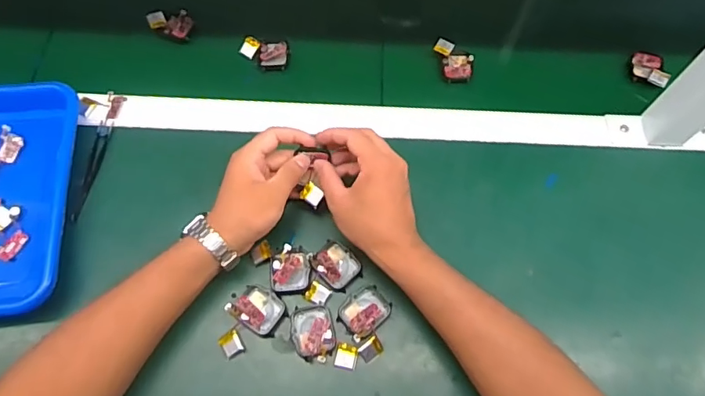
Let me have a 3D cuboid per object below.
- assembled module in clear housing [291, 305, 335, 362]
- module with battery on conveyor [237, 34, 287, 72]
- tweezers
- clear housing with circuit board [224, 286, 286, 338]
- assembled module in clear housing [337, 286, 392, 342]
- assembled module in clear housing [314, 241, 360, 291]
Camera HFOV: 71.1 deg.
[{"bbox_3d":[-0.036,0.125,0.458,0.036,0.011,0.050,-9,66,-6],"label":"assembled module in clear housing"},{"bbox_3d":[-0.107,-0.174,0.597,0.059,0.014,0.037,9,66,3],"label":"module with battery on conveyor"},{"bbox_3d":[-0.279,-0.032,0.532,0.015,0.008,0.118,3,66,0],"label":"tweezers"},{"bbox_3d":[-0.089,0.104,0.466,0.046,0.012,0.041,35,70,14],"label":"clear housing with circuit board"},{"bbox_3d":[0.012,0.107,0.466,0.049,0.010,0.038,-41,73,-17],"label":"assembled module in clear housing"},{"bbox_3d":[-0.015,0.065,0.484,0.043,0.017,0.037,39,71,15],"label":"assembled module in clear housing"}]

